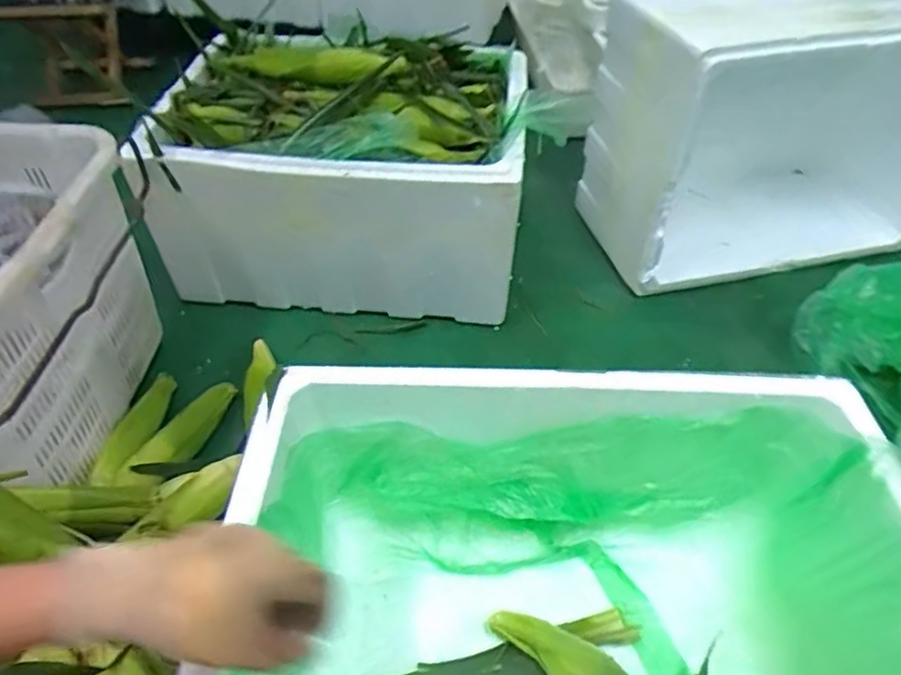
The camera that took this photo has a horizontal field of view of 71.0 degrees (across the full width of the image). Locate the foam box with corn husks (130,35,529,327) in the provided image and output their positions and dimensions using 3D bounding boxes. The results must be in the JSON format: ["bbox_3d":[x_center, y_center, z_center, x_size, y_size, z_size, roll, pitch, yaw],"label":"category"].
[{"bbox_3d":[-0.175,-0.293,1.114,0.576,0.329,0.389,1,47,0],"label":"foam box with corn husks"}]

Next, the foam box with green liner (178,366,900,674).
[{"bbox_3d":[0.115,0.289,0.594,0.560,0.324,0.435,0,47,-1],"label":"foam box with green liner"}]

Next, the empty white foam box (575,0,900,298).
[{"bbox_3d":[0.577,-0.368,1.140,0.594,0.460,0.324,-11,48,-10],"label":"empty white foam box"}]

